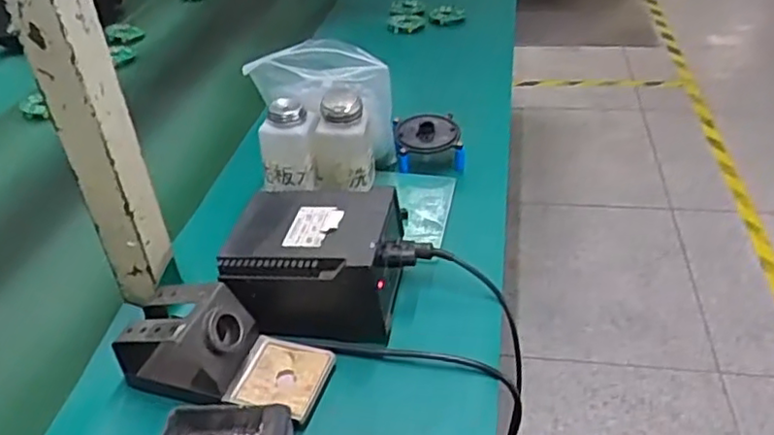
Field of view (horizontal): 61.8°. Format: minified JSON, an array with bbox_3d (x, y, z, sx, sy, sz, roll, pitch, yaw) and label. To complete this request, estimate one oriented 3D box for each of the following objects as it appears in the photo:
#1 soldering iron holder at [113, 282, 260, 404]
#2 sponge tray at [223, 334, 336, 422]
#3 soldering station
[{"bbox_3d":[-0.162,0.101,0.532,0.101,0.073,0.075,4,37,12],"label":"soldering iron holder"},{"bbox_3d":[-0.085,0.128,0.527,0.070,0.012,0.068,8,38,17],"label":"sponge tray"},{"bbox_3d":[-0.062,0.040,0.586,0.150,0.095,0.114,0,36,7],"label":"soldering station"}]

